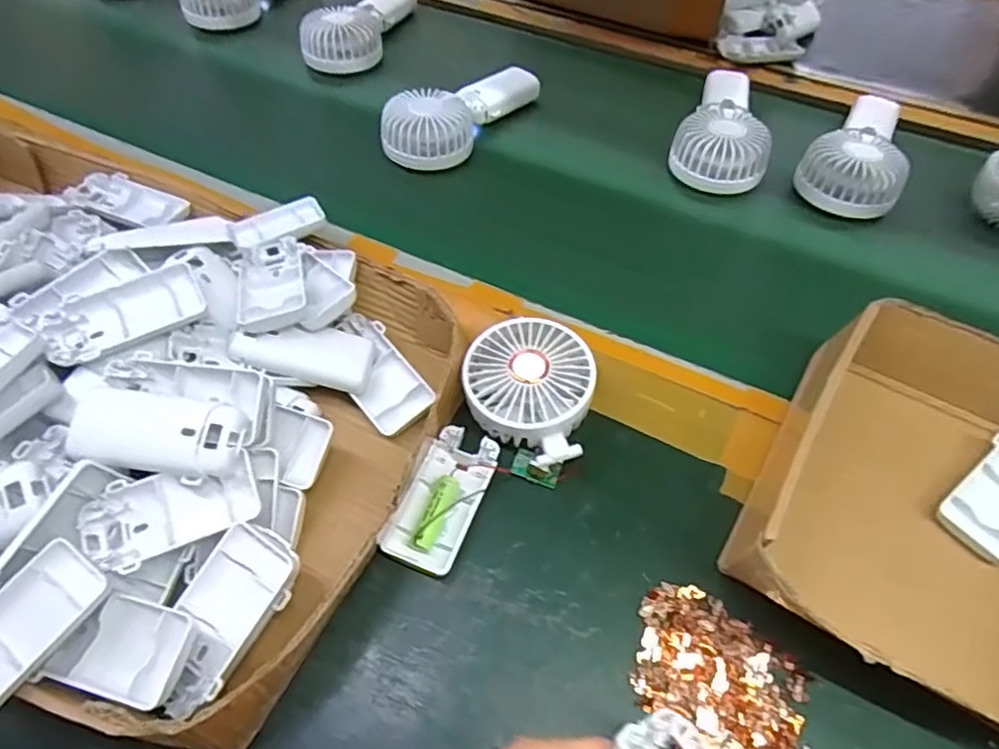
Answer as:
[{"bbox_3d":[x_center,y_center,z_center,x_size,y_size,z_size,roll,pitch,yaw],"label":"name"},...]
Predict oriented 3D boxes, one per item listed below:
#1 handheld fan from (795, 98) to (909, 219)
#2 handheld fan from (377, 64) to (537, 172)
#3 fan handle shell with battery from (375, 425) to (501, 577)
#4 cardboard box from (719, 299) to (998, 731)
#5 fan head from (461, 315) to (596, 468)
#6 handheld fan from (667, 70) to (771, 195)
[{"bbox_3d":[0.349,-0.219,0.590,0.089,0.038,0.184,29,60,21],"label":"handheld fan"},{"bbox_3d":[-0.039,-0.267,0.631,0.074,0.055,0.173,31,61,21],"label":"handheld fan"},{"bbox_3d":[-0.037,0.080,0.405,0.050,0.016,0.095,17,57,13],"label":"fan handle shell with battery"},{"bbox_3d":[0.271,0.075,0.365,0.202,0.073,0.208,32,61,22],"label":"cardboard box"},{"bbox_3d":[0.019,0.013,0.430,0.088,0.044,0.098,11,56,10],"label":"fan head"},{"bbox_3d":[0.228,-0.250,0.613,0.088,0.042,0.185,19,57,15],"label":"handheld fan"}]

